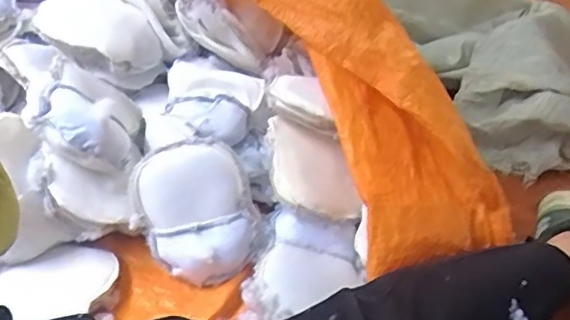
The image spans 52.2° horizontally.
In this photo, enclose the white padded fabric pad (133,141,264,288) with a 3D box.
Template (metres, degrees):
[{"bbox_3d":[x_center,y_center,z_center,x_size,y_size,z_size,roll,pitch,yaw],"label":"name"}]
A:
[{"bbox_3d":[-0.111,0.068,0.746,0.142,0.181,0.046,-15,-6,8],"label":"white padded fabric pad"}]

